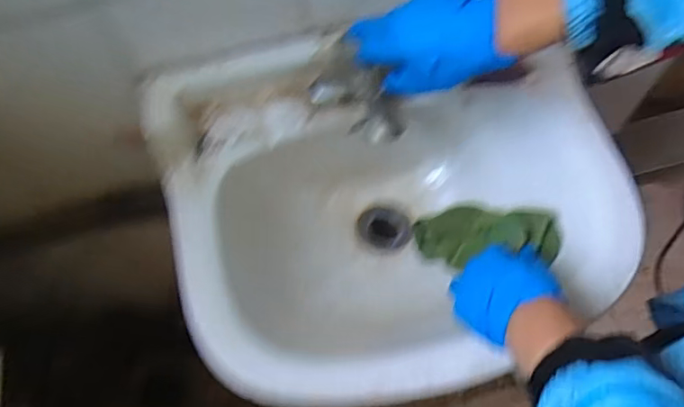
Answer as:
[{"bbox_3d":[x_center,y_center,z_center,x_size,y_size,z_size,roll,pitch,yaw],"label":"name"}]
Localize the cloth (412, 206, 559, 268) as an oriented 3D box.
[{"bbox_3d":[0.162,0.033,0.610,0.066,0.180,0.079,36,67,-24],"label":"cloth"}]

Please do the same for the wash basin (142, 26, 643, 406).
[{"bbox_3d":[0.057,0.008,0.596,0.449,0.186,0.384,-15,66,-4],"label":"wash basin"}]

